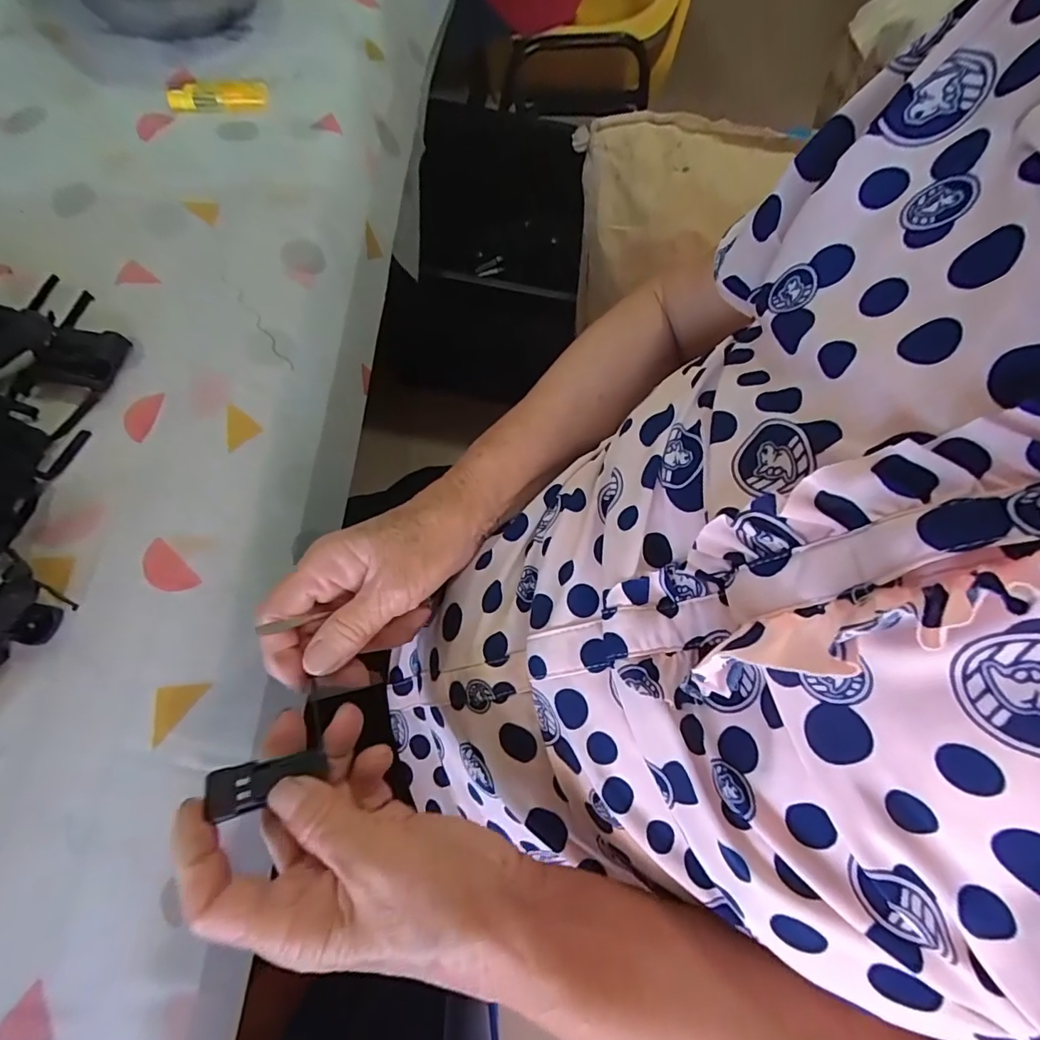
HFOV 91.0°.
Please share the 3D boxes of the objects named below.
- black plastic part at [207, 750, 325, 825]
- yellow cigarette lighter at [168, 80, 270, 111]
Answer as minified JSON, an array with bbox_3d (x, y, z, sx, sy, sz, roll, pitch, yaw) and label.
[{"bbox_3d":[-0.111,0.115,0.226,0.047,0.008,0.019,-13,72,-16],"label":"black plastic part"},{"bbox_3d":[-0.269,-0.374,0.452,0.085,0.015,0.023,-7,69,-9],"label":"yellow cigarette lighter"}]

